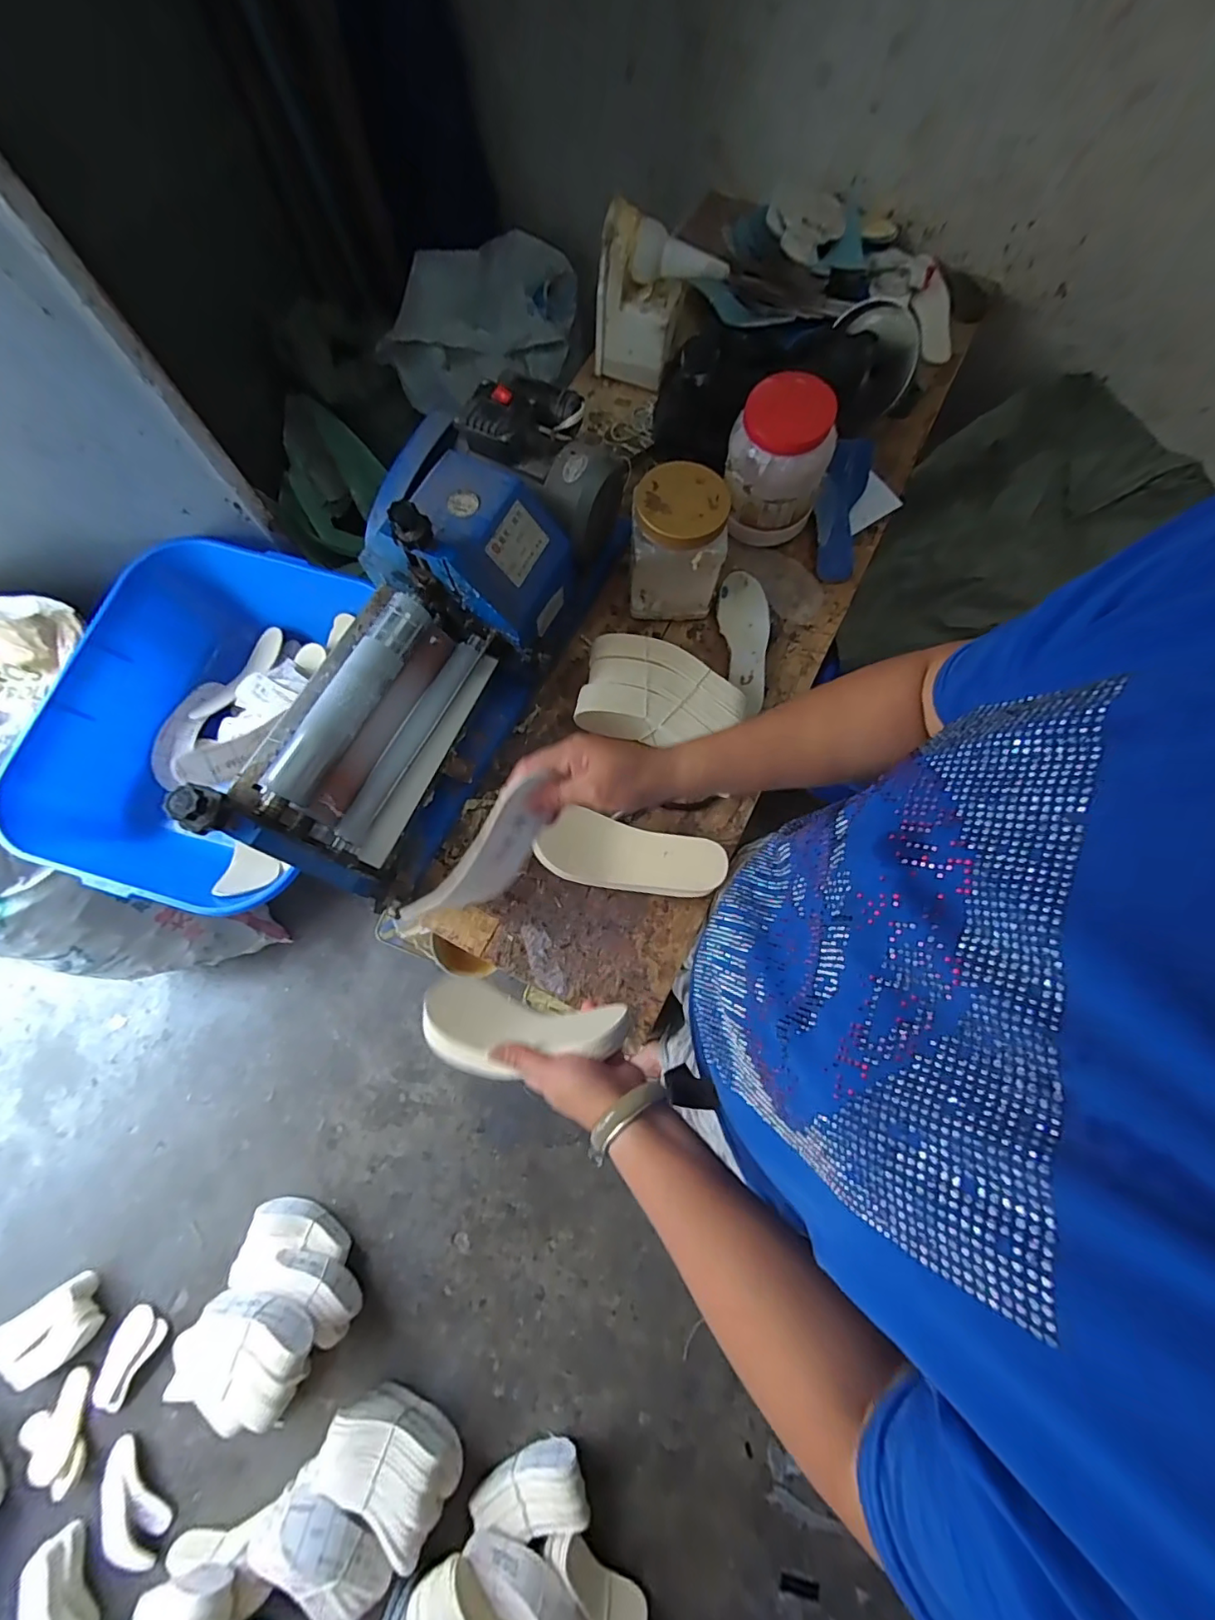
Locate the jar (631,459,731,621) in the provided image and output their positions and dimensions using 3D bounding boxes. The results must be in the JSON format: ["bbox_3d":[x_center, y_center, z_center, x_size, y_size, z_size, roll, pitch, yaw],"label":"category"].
[{"bbox_3d":[0.090,-0.358,0.747,0.117,0.164,0.118,0,78,0],"label":"jar"}]

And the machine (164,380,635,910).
[{"bbox_3d":[-0.200,-0.236,0.668,0.262,0.237,0.664,20,79,4],"label":"machine"}]

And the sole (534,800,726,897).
[{"bbox_3d":[0.023,0.052,0.639,0.221,0.046,0.085,14,78,3],"label":"sole"}]

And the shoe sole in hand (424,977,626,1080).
[{"bbox_3d":[-0.082,0.211,0.530,0.229,0.088,0.073,-4,76,29],"label":"shoe sole in hand"}]

